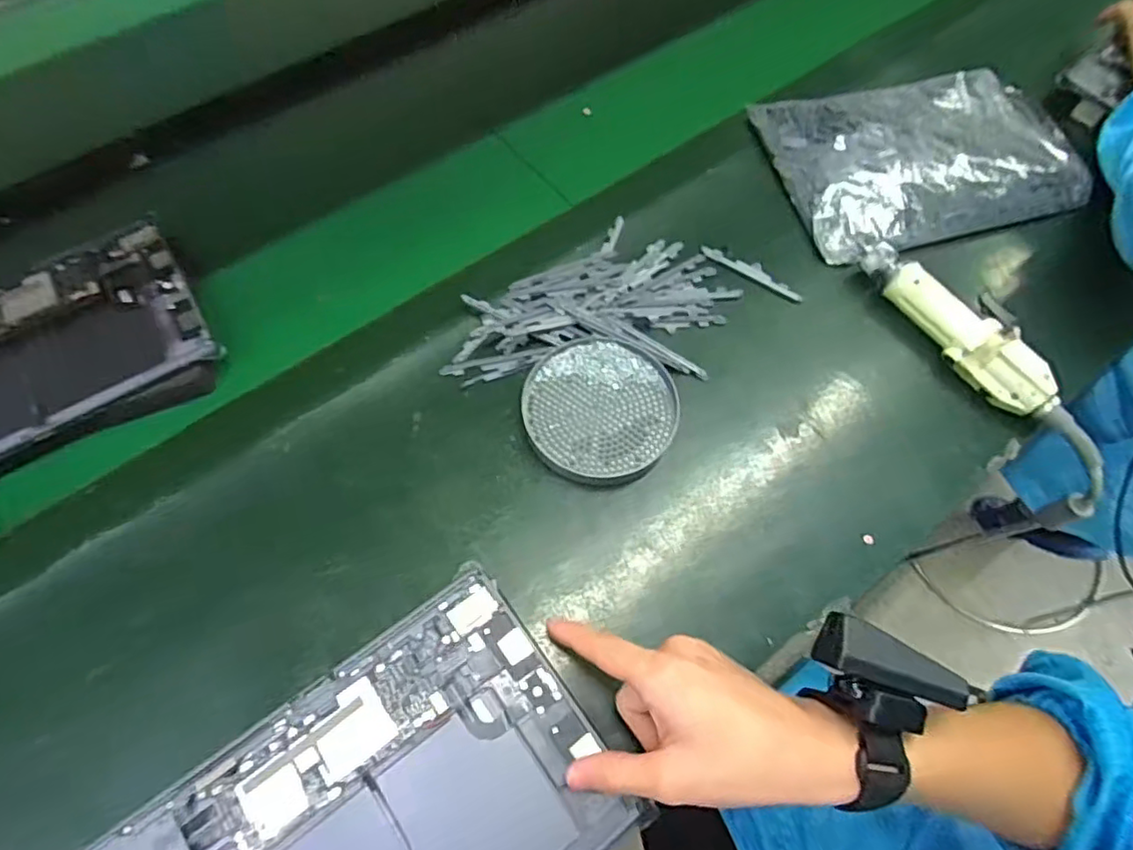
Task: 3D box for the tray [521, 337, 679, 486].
[{"bbox_3d":[0.026,-0.012,0.472,0.111,0.013,0.114,0,63,0],"label":"tray"}]

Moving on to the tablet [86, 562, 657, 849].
[{"bbox_3d":[-0.105,0.220,0.334,0.254,0.009,0.164,-33,71,-17],"label":"tablet"}]

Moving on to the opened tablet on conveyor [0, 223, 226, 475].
[{"bbox_3d":[-0.414,-0.049,0.474,0.256,0.020,0.166,-27,69,-14],"label":"opened tablet on conveyor"}]

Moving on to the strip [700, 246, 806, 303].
[{"bbox_3d":[0.160,-0.133,0.531,0.094,0.004,0.018,32,67,15],"label":"strip"}]

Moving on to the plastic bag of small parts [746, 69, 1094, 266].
[{"bbox_3d":[0.328,-0.247,0.570,0.263,0.039,0.177,-12,64,-6],"label":"plastic bag of small parts"}]

